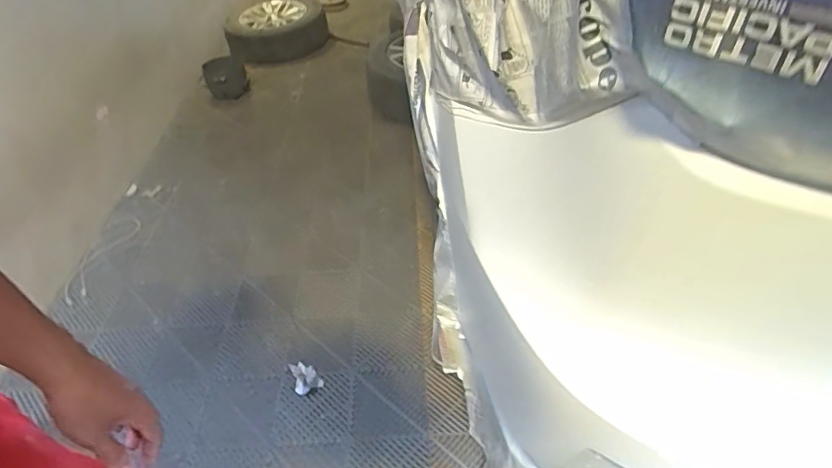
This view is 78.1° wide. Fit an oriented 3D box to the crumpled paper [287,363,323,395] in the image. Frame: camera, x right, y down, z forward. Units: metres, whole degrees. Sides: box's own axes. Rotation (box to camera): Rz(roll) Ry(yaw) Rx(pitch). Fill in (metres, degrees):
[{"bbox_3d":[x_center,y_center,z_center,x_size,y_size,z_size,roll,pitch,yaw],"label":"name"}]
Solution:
[{"bbox_3d":[-0.305,0.392,1.416,0.071,0.021,0.092,-19,44,-17],"label":"crumpled paper"}]

